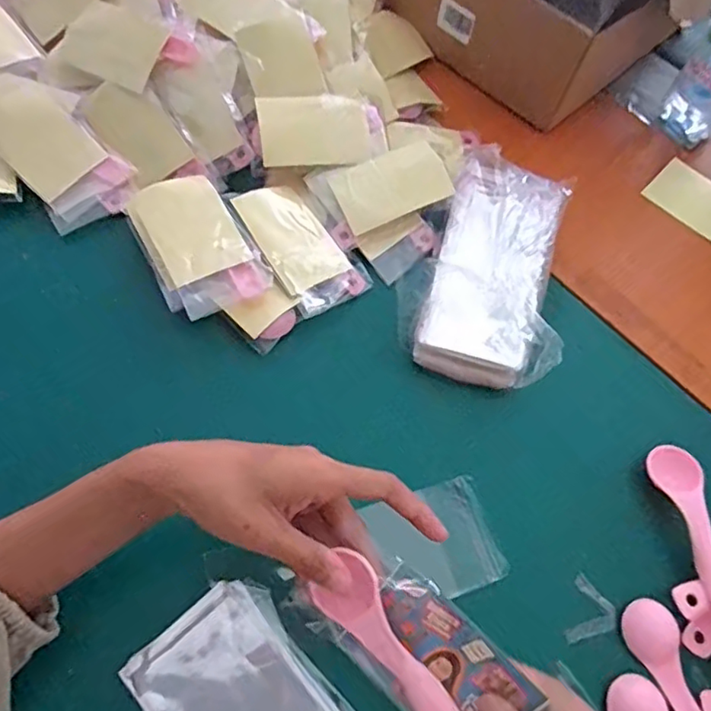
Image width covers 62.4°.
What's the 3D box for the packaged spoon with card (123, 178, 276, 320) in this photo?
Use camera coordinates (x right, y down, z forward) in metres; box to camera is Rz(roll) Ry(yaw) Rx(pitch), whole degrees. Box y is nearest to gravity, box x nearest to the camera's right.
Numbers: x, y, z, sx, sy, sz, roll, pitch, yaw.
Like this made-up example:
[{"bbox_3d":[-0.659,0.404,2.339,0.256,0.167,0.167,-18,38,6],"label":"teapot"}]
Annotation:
[{"bbox_3d":[-0.122,-0.086,0.435,0.070,0.017,0.117,-30,71,-19],"label":"packaged spoon with card"}]

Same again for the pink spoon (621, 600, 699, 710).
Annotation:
[{"bbox_3d":[0.197,0.209,0.356,0.035,0.017,0.112,-9,65,-11],"label":"pink spoon"}]

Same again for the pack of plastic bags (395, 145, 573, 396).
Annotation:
[{"bbox_3d":[0.104,-0.076,0.474,0.117,0.033,0.201,13,63,0],"label":"pack of plastic bags"}]

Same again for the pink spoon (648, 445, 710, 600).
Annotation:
[{"bbox_3d":[0.234,0.116,0.399,0.031,0.016,0.113,-8,65,-10],"label":"pink spoon"}]

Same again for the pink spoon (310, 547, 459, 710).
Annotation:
[{"bbox_3d":[0.018,0.150,0.294,0.028,0.019,0.107,-35,82,-20],"label":"pink spoon"}]

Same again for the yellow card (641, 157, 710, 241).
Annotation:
[{"bbox_3d":[0.319,-0.142,0.542,0.058,0.005,0.091,-40,74,-22],"label":"yellow card"}]

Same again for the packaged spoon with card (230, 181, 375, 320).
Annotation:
[{"bbox_3d":[-0.045,-0.086,0.461,0.069,0.010,0.114,-32,81,-37],"label":"packaged spoon with card"}]

